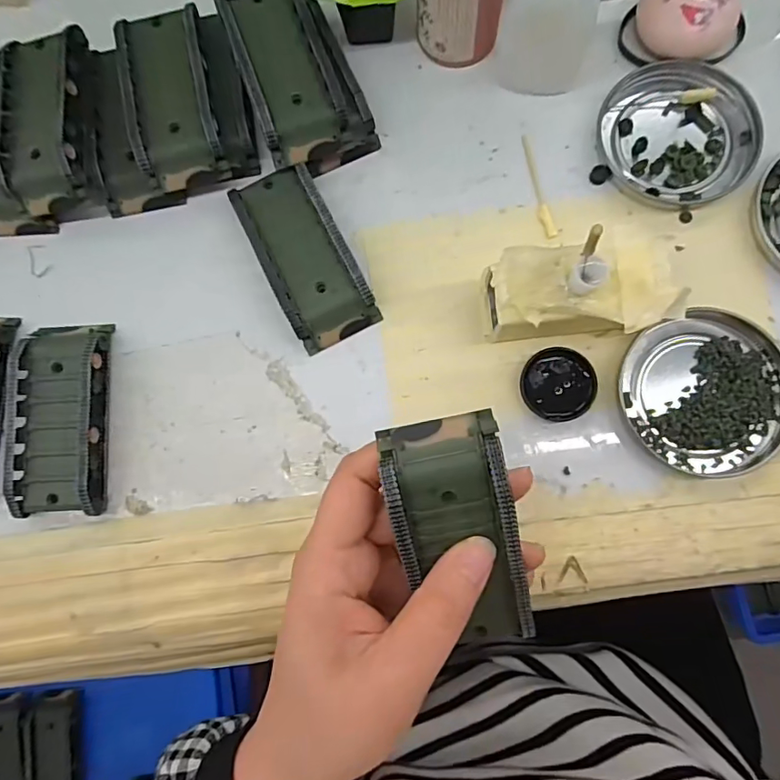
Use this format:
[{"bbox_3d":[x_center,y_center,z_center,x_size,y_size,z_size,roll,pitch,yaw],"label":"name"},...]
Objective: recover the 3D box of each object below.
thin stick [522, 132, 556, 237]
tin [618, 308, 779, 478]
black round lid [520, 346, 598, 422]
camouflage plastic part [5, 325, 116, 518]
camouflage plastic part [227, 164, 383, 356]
[{"bbox_3d":[0.077,-0.108,0.275,0.006,0.004,0.060,-13,81,2],"label":"thin stick"},{"bbox_3d":[0.153,0.001,0.251,0.073,0.007,0.077,-1,82,4],"label":"tin"},{"bbox_3d":[0.083,-0.003,0.258,0.035,0.007,0.035,-1,82,4],"label":"black round lid"},{"bbox_3d":[-0.169,0.013,0.265,0.044,0.018,0.096,-2,82,4],"label":"camouflage plastic part"},{"bbox_3d":[-0.044,-0.071,0.270,0.043,0.018,0.095,-26,81,0],"label":"camouflage plastic part"}]

